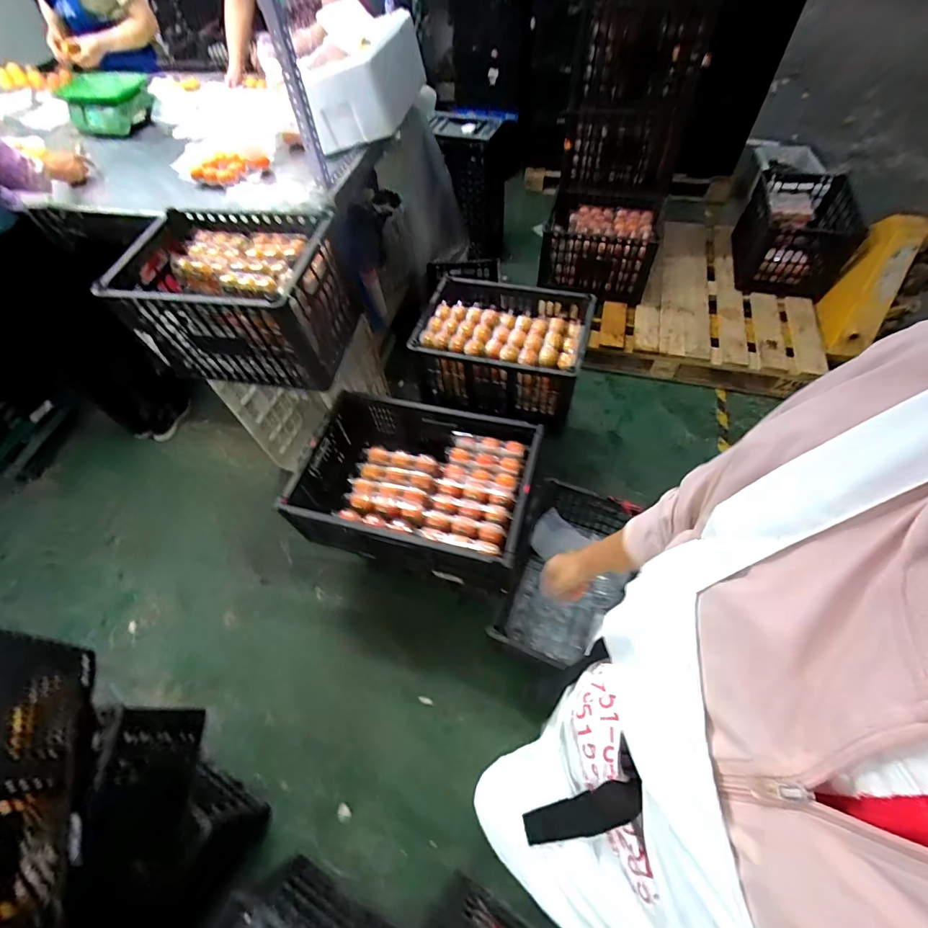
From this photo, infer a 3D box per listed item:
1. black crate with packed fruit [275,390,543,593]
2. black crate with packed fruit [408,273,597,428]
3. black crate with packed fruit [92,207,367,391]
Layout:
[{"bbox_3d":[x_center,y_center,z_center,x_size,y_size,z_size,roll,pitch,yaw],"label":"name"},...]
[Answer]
[{"bbox_3d":[-0.125,0.053,1.120,0.580,0.224,0.385,12,60,11],"label":"black crate with packed fruit"},{"bbox_3d":[0.114,-0.345,1.266,0.453,0.276,0.327,11,59,10],"label":"black crate with packed fruit"},{"bbox_3d":[-0.570,-0.422,1.079,0.481,0.293,0.323,6,59,8],"label":"black crate with packed fruit"}]

